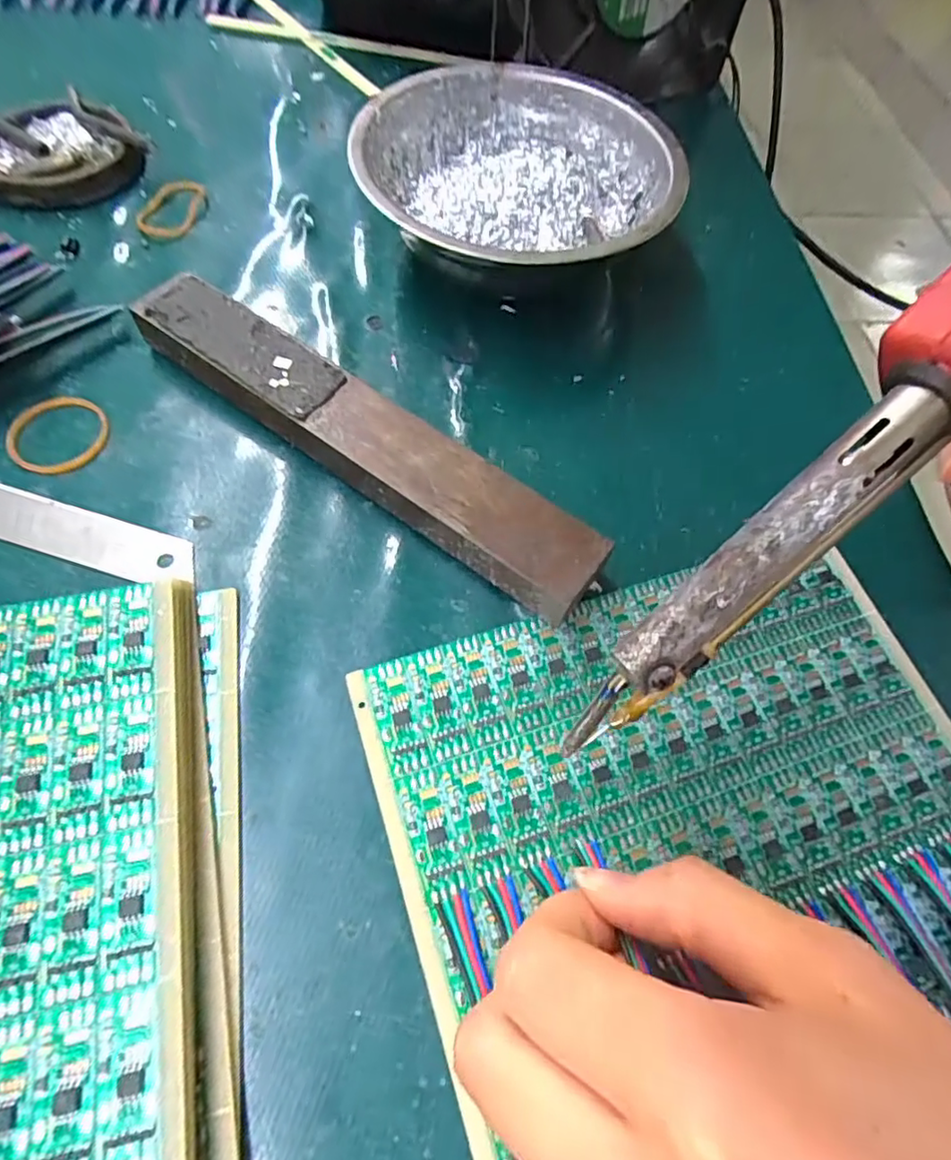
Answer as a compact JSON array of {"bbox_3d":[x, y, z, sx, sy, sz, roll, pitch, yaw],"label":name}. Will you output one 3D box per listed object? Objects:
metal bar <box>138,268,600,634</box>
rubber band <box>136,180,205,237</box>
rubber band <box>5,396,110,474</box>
[{"bbox_3d":[-0.042,-0.047,0.204,0.184,0.019,0.033,35,67,13],"label":"metal bar"},{"bbox_3d":[-0.135,-0.166,0.268,0.023,0.004,0.038,14,64,3],"label":"rubber band"},{"bbox_3d":[-0.145,-0.052,0.208,0.032,0.004,0.033,2,64,-4],"label":"rubber band"}]

